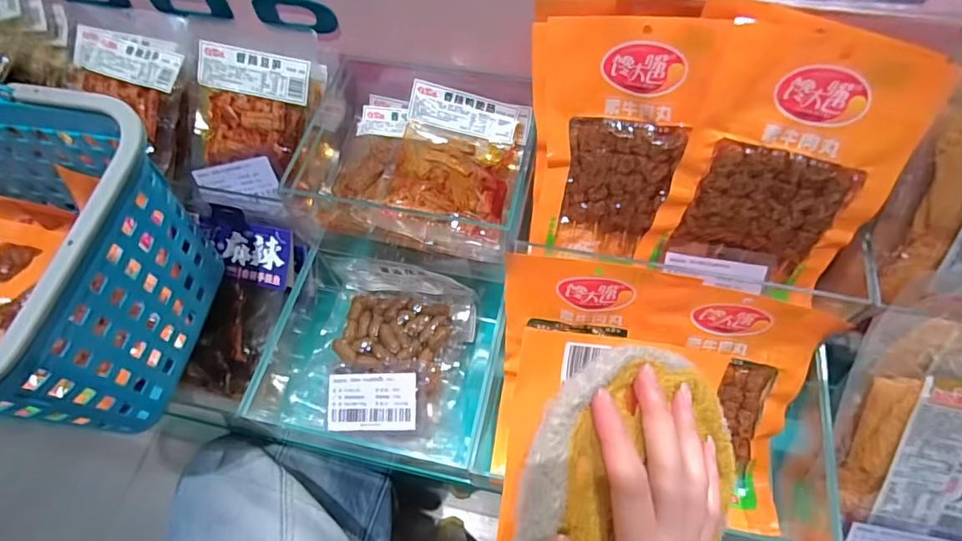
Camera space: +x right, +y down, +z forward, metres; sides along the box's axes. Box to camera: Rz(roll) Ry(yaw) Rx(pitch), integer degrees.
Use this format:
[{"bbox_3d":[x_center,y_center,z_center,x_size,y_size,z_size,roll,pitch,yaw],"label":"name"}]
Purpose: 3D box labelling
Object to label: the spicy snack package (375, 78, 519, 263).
[{"bbox_3d":[-0.028,-0.101,0.502,0.111,0.052,0.157,9,63,7],"label":"spicy snack package"}]

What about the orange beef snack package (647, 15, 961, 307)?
[{"bbox_3d":[0.244,-0.077,0.412,0.158,0.212,0.020,13,32,-2],"label":"orange beef snack package"}]

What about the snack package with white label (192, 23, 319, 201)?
[{"bbox_3d":[-0.224,-0.159,0.511,0.119,0.042,0.164,10,102,4],"label":"snack package with white label"}]

